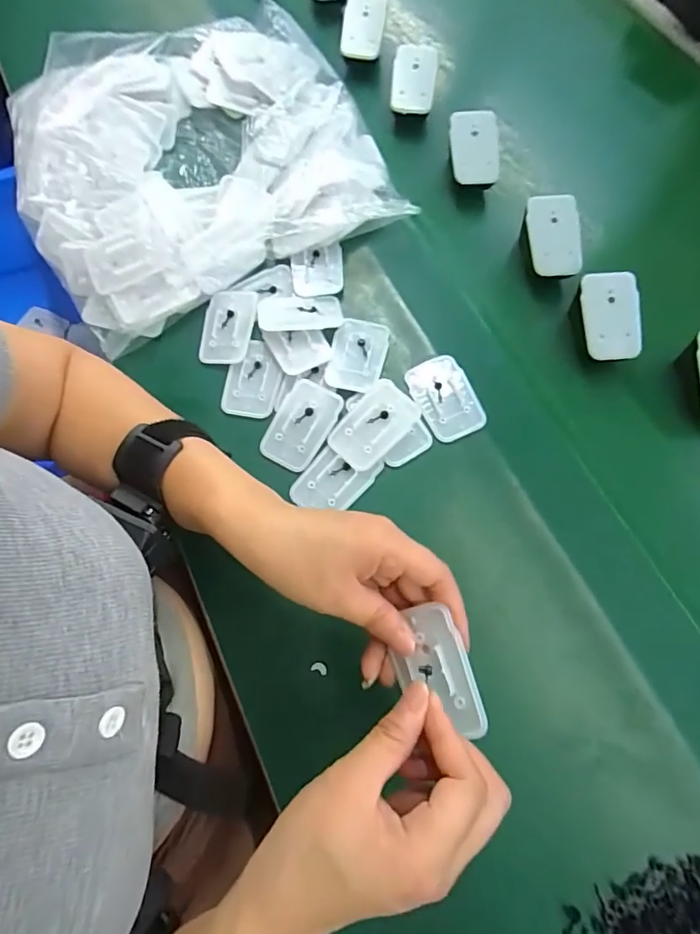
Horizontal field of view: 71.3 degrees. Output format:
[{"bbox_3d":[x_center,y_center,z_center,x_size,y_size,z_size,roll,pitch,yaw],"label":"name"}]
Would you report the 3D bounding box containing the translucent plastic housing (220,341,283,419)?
[{"bbox_3d":[-0.079,-0.073,0.401,0.045,0.009,0.066,10,70,4],"label":"translucent plastic housing"}]

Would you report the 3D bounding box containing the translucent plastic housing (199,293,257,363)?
[{"bbox_3d":[-0.103,-0.120,0.412,0.041,0.007,0.068,8,70,3],"label":"translucent plastic housing"}]

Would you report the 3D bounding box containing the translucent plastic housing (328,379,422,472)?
[{"bbox_3d":[0.018,-0.034,0.376,0.050,0.008,0.070,41,75,14],"label":"translucent plastic housing"}]

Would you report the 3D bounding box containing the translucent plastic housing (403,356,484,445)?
[{"bbox_3d":[0.076,-0.055,0.386,0.045,0.009,0.069,-23,71,-7],"label":"translucent plastic housing"}]

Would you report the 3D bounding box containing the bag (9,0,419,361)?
[{"bbox_3d":[-0.148,-0.297,0.451,0.313,0.087,0.310,-24,72,-8],"label":"bag"}]

